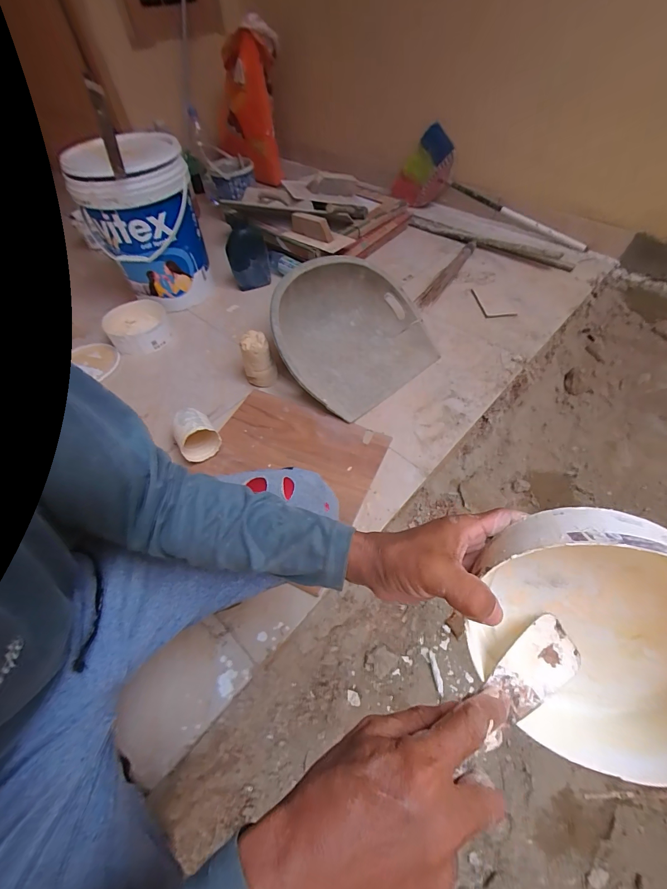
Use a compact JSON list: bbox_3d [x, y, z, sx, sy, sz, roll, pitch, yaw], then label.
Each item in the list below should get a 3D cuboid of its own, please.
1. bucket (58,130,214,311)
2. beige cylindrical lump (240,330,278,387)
[{"bbox_3d":[-0.534,-0.648,1.042,0.305,0.403,0.258,-22,56,-12],"label":"bucket"},{"bbox_3d":[-0.201,-0.218,0.916,0.069,0.140,0.069,-1,54,2],"label":"beige cylindrical lump"}]

